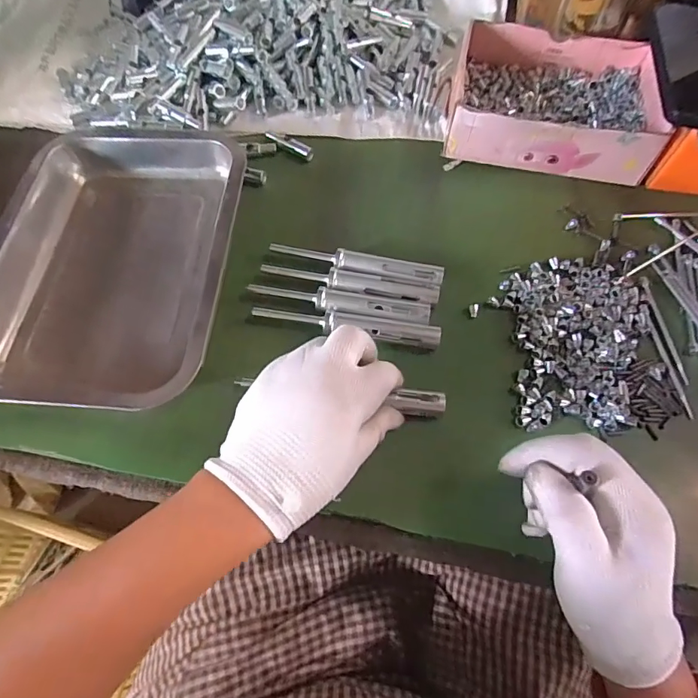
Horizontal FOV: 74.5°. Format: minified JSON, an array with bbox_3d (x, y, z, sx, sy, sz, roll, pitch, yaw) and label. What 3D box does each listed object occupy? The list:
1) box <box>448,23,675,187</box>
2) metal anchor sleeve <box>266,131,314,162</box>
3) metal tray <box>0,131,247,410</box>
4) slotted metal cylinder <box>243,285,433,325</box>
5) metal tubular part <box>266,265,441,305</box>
[{"bbox_3d":[0.185,-0.228,0.419,0.174,0.054,0.146,12,66,6],"label":"box"},{"bbox_3d":[-0.055,-0.192,0.431,0.051,0.008,0.013,31,69,14],"label":"metal anchor sleeve"},{"bbox_3d":[-0.187,-0.071,0.364,0.187,0.039,0.244,2,65,2],"label":"metal tray"},{"bbox_3d":[-0.008,-0.035,0.357,0.138,0.019,0.018,8,66,4],"label":"slotted metal cylinder"},{"bbox_3d":[0.001,-0.051,0.366,0.139,0.017,0.017,9,66,5],"label":"metal tubular part"}]

